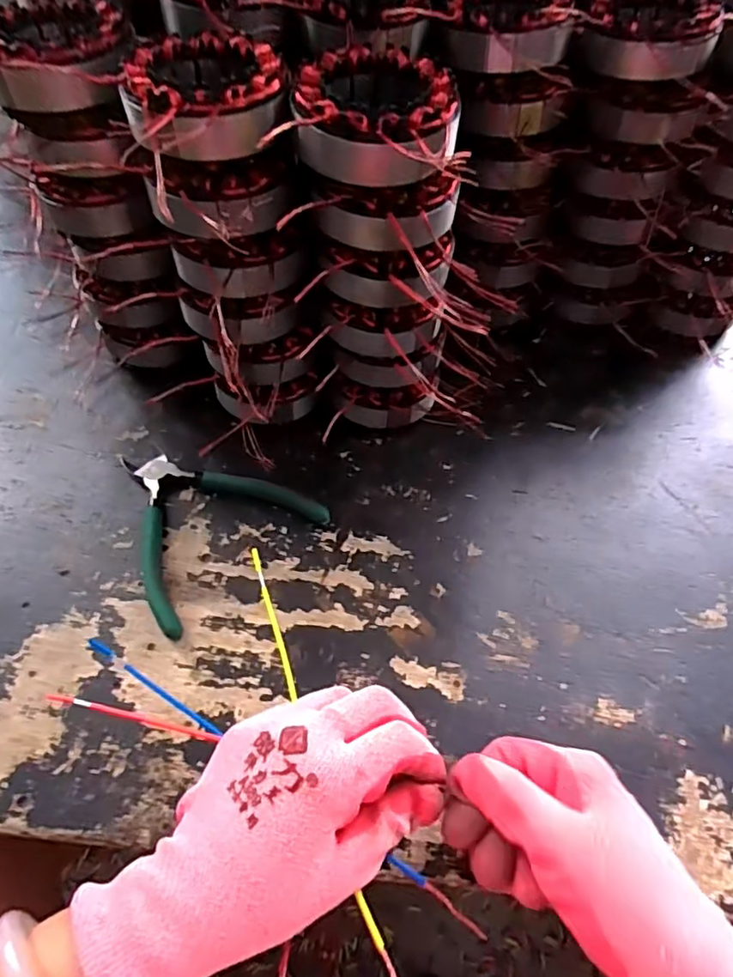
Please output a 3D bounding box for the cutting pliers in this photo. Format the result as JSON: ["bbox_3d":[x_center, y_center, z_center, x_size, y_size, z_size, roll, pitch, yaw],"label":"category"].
[{"bbox_3d":[-0.115,0.014,0.402,0.128,0.010,0.127,-38,67,-23],"label":"cutting pliers"}]

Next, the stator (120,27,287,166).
[{"bbox_3d":[-0.088,-0.208,0.315,0.083,0.032,0.083,1,58,-2],"label":"stator"}]

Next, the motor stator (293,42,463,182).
[{"bbox_3d":[0.004,-0.193,0.312,0.084,0.037,0.093,11,58,4],"label":"motor stator"}]

